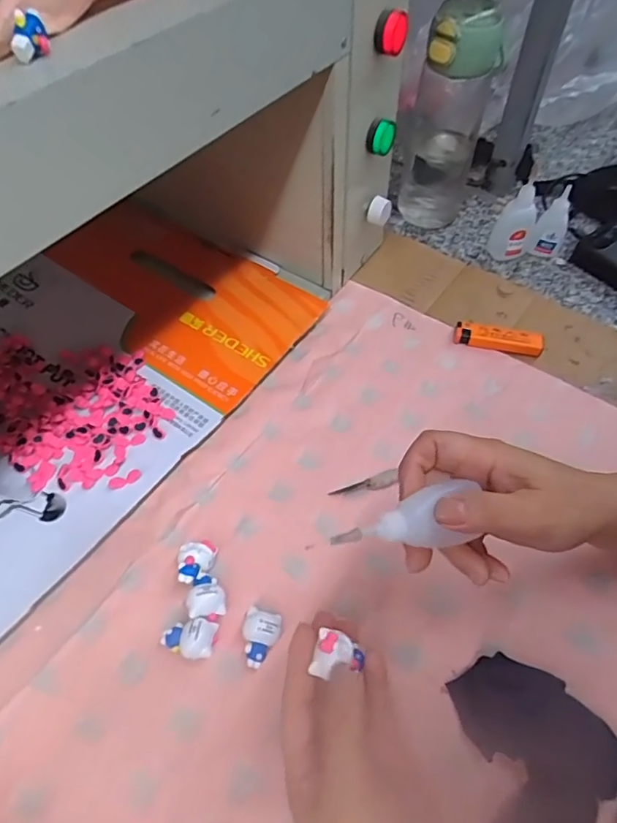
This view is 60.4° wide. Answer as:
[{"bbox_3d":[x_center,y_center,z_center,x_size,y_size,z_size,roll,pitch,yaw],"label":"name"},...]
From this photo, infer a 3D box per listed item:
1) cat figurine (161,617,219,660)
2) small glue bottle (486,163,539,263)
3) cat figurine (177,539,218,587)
[{"bbox_3d":[-0.078,0.148,0.347,0.034,0.016,0.024,6,58,4],"label":"cat figurine"},{"bbox_3d":[0.224,-0.209,0.570,0.040,0.096,0.028,20,60,13],"label":"small glue bottle"},{"bbox_3d":[-0.079,0.110,0.382,0.026,0.022,0.031,-2,58,-1],"label":"cat figurine"}]

